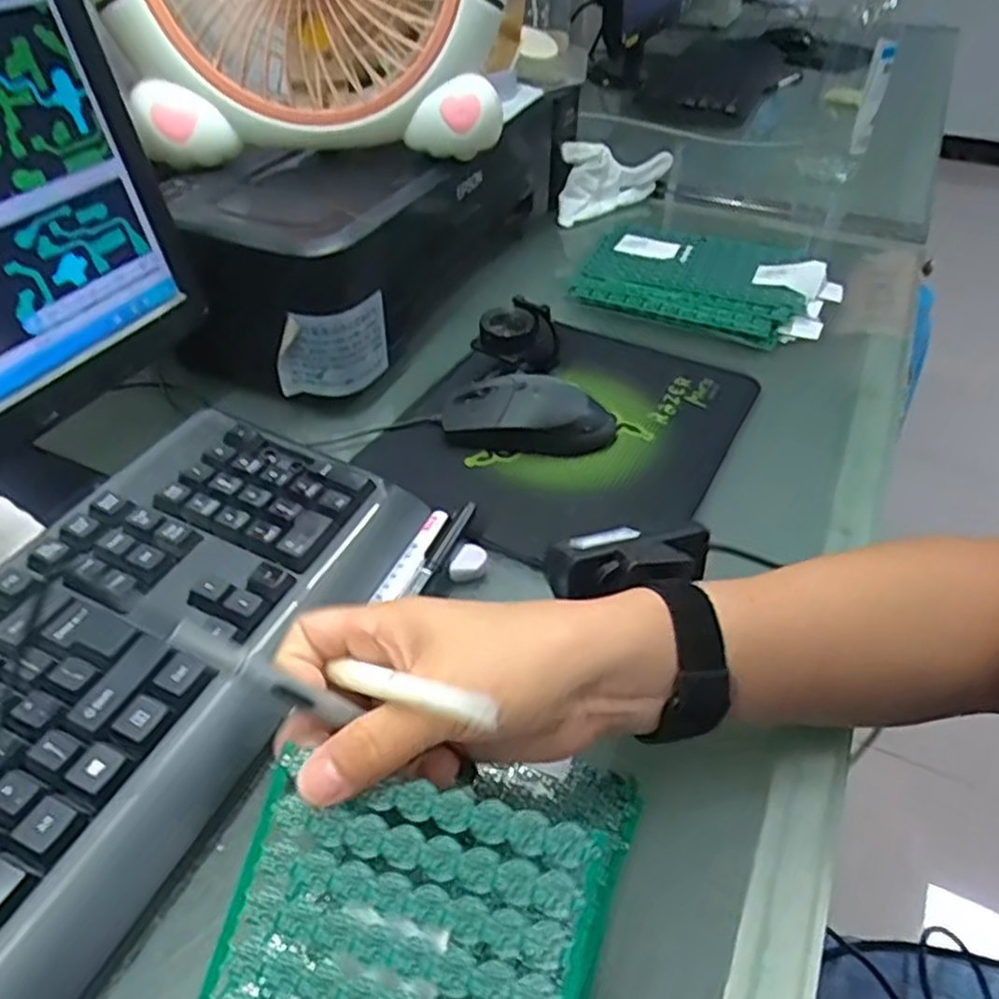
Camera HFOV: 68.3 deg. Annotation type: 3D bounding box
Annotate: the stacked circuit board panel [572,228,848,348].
[{"bbox_3d":[0.177,-0.190,0.637,0.205,0.029,0.144,20,46,21],"label":"stacked circuit board panel"}]

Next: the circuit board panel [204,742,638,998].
[{"bbox_3d":[-0.035,0.163,0.227,0.117,0.007,0.171,13,69,9],"label":"circuit board panel"}]

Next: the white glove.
[{"bbox_3d":[0.127,-0.348,0.781,0.151,0.070,0.032,-27,48,-26],"label":"white glove"}]

